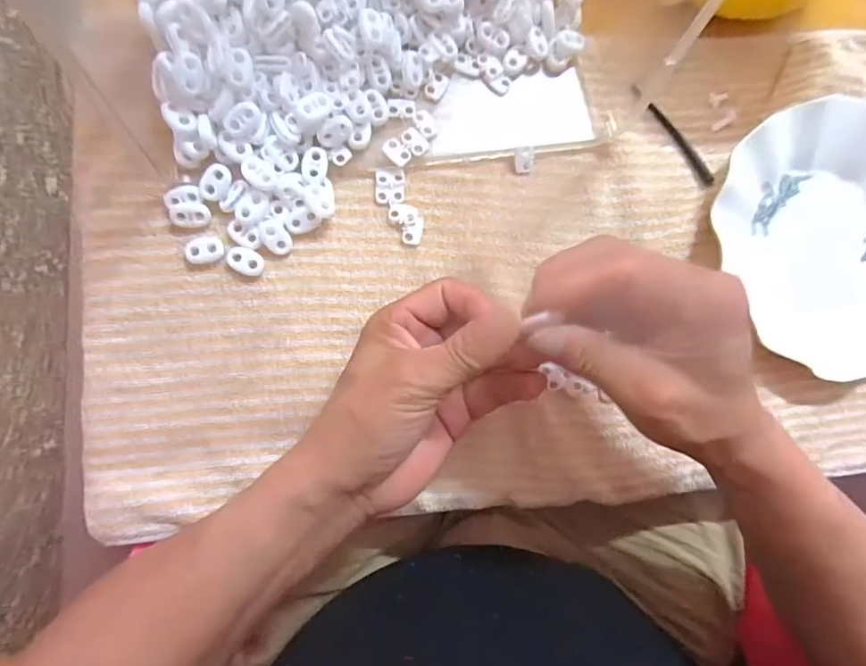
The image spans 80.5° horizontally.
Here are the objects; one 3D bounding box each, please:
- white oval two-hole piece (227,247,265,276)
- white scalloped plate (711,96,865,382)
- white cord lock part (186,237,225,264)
[{"bbox_3d":[-0.115,-0.044,0.315,0.022,0.005,0.015,25,83,-5],"label":"white oval two-hole piece"},{"bbox_3d":[0.289,-0.067,0.351,0.175,0.031,0.181,-22,89,-9],"label":"white scalloped plate"},{"bbox_3d":[-0.139,-0.051,0.313,0.022,0.006,0.015,-8,87,-8],"label":"white cord lock part"}]

